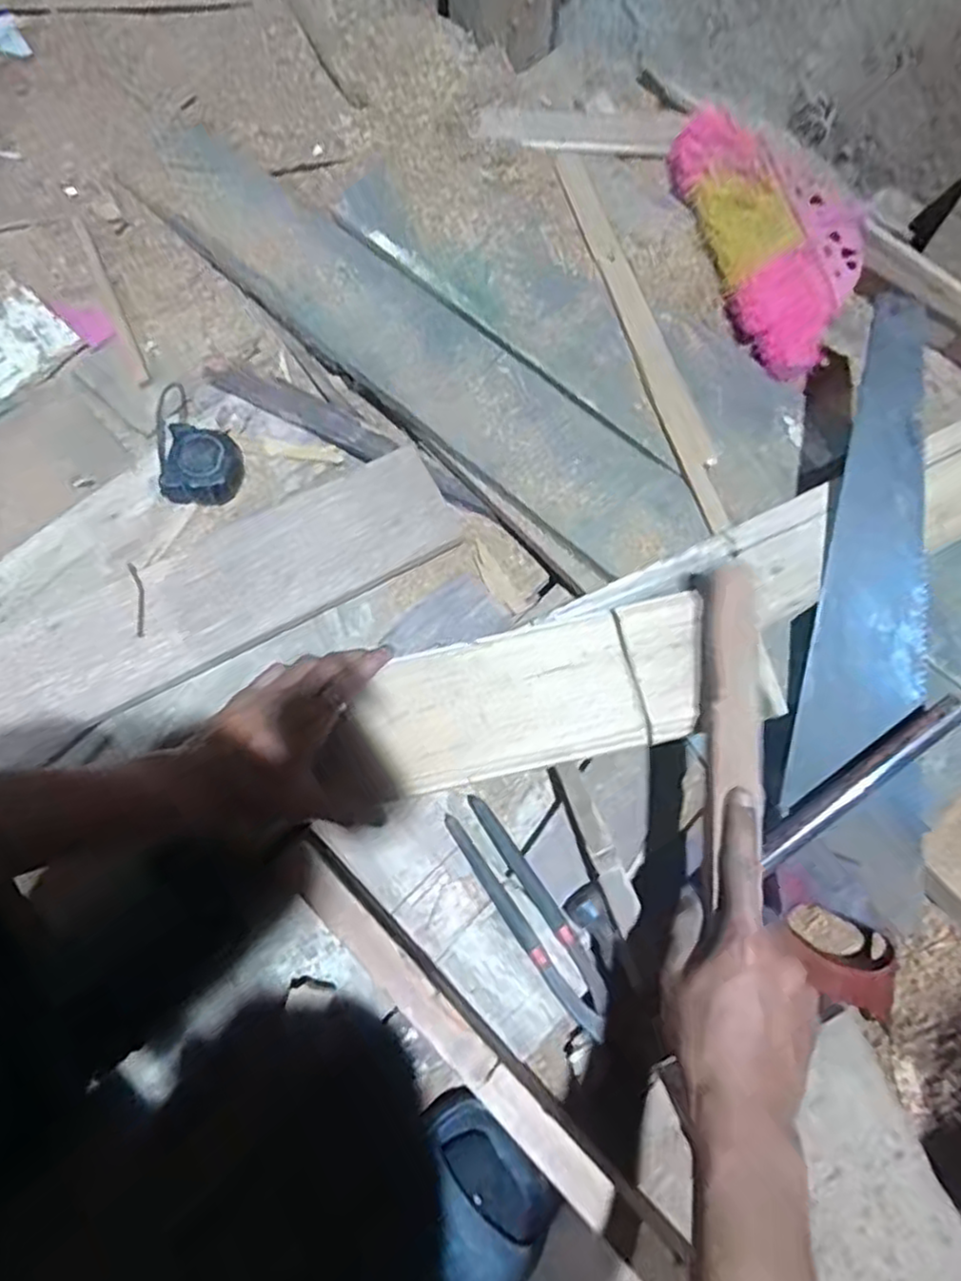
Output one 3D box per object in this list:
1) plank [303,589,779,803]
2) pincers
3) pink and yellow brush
[{"bbox_3d":[0.059,0.038,0.521,0.297,0.022,0.104,-13,71,1],"label":"plank"},{"bbox_3d":[0.039,0.210,0.544,0.041,0.016,0.191,-32,74,-13],"label":"pincers"},{"bbox_3d":[0.295,-0.397,0.678,0.156,0.056,0.287,-12,71,-7],"label":"pink and yellow brush"}]

